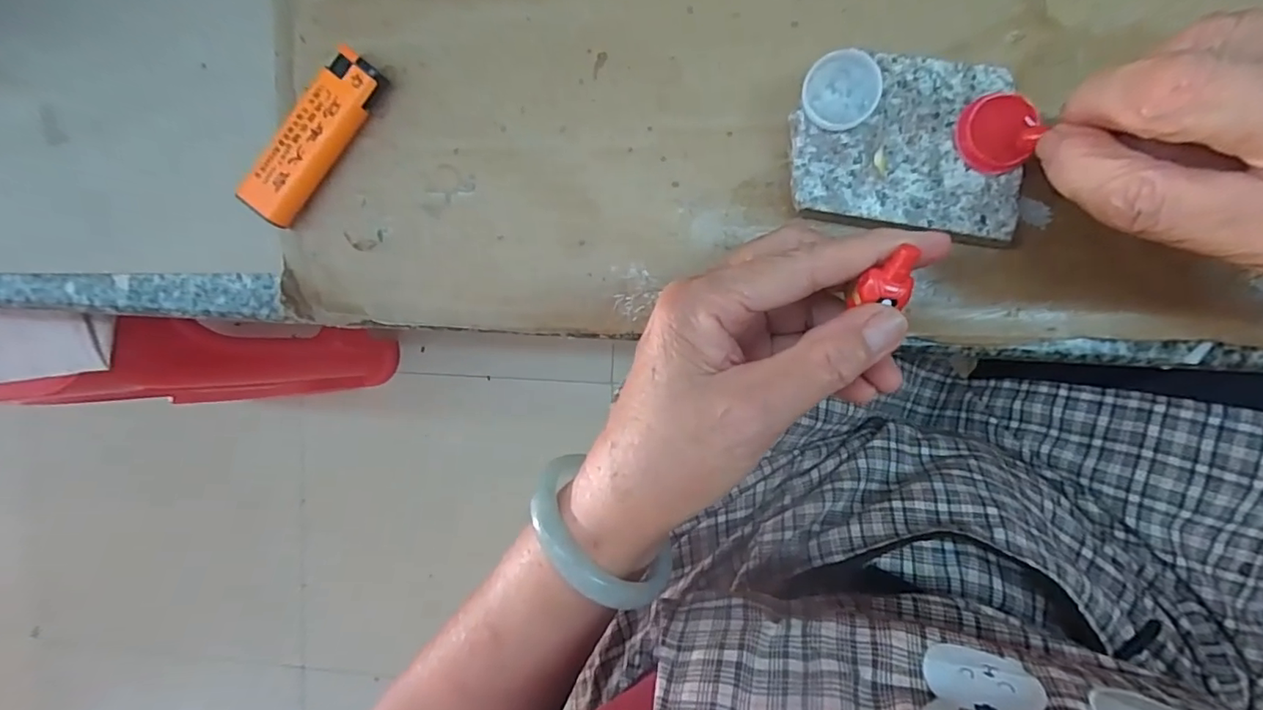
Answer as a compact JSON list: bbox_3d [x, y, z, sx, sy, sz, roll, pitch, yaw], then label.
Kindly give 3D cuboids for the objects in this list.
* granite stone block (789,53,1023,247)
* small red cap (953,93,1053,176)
[{"bbox_3d":[0.104,-0.078,0.212,0.082,0.019,0.062,8,94,6],"label":"granite stone block"},{"bbox_3d":[0.132,-0.080,0.196,0.026,0.006,0.027,0,93,7],"label":"small red cap"}]

